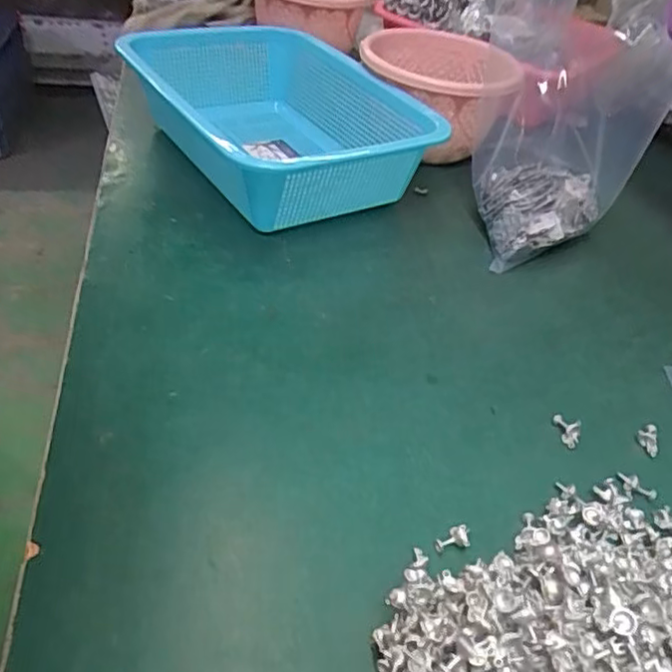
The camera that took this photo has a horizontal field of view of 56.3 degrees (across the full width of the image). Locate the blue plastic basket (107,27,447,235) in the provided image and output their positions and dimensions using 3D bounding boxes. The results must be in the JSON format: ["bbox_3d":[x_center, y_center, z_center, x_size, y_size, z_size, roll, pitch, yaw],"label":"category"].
[{"bbox_3d":[-0.042,-0.178,0.527,0.174,0.102,0.244,-28,52,-33],"label":"blue plastic basket"}]

